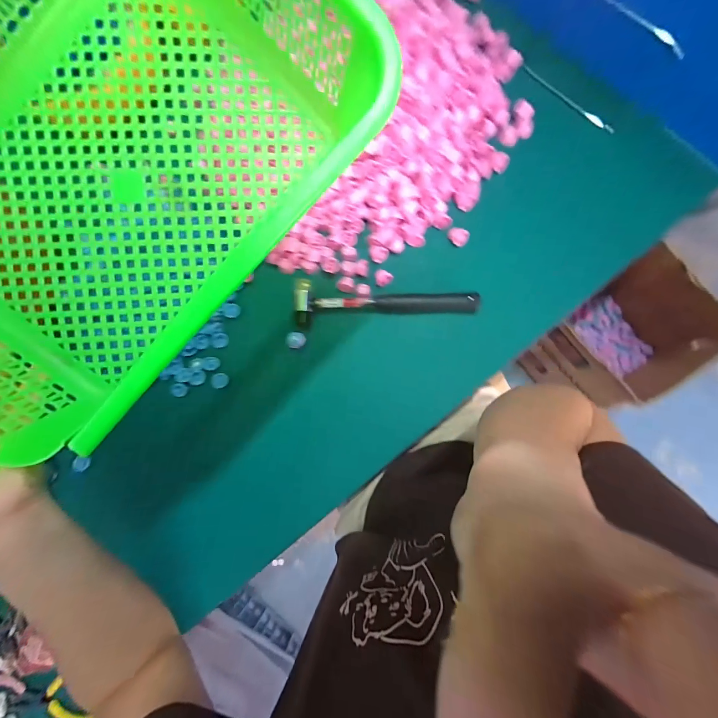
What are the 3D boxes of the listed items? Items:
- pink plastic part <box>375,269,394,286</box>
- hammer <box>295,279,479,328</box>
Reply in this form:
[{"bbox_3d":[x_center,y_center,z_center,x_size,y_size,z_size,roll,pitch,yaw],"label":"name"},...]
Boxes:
[{"bbox_3d":[0.033,-0.108,0.428,0.023,0.010,0.019,-12,84,5],"label":"pink plastic part"},{"bbox_3d":[0.034,-0.072,0.423,0.234,0.029,0.057,1,86,6],"label":"hammer"}]

